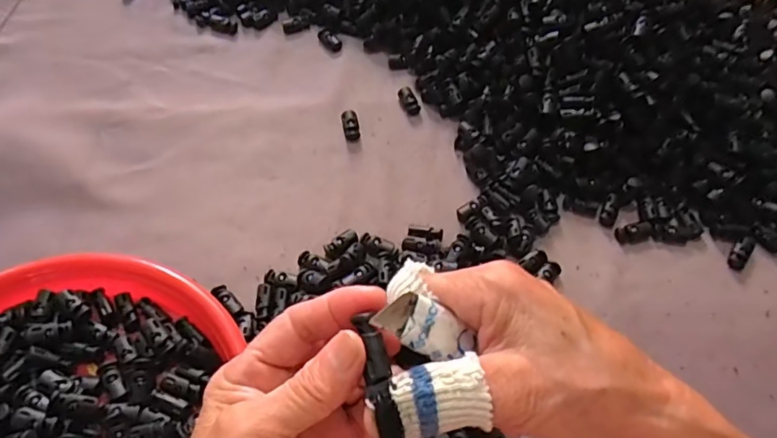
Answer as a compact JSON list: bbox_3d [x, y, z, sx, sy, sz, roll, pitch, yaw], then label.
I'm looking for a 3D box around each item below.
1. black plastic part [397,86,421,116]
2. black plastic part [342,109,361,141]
[{"bbox_3d":[0.019,-0.111,0.493,0.016,0.008,0.033,-14,61,-10],"label":"black plastic part"},{"bbox_3d":[-0.033,-0.085,0.475,0.014,0.008,0.032,-10,61,-7],"label":"black plastic part"}]

